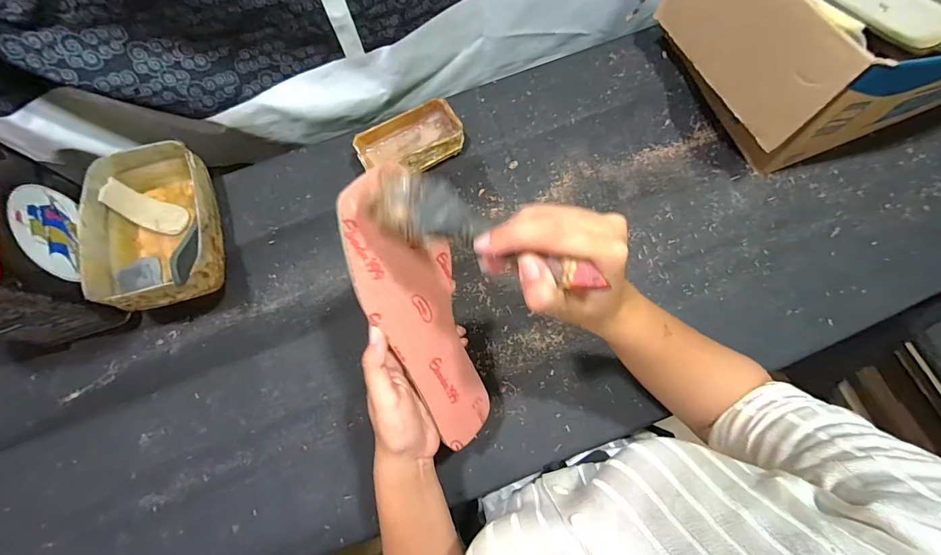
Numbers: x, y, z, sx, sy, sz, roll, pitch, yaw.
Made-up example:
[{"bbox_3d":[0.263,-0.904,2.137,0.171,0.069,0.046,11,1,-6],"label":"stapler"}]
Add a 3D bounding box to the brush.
[{"bbox_3d":[0.004,-0.026,0.250,0.147,0.010,0.039,24,75,16],"label":"brush"}]

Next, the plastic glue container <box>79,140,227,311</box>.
[{"bbox_3d":[-0.357,-0.059,0.499,0.126,0.087,0.195,-15,72,-3],"label":"plastic glue container"}]

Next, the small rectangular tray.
[{"bbox_3d":[-0.076,-0.166,0.540,0.126,0.045,0.077,-32,74,-8],"label":"small rectangular tray"}]

